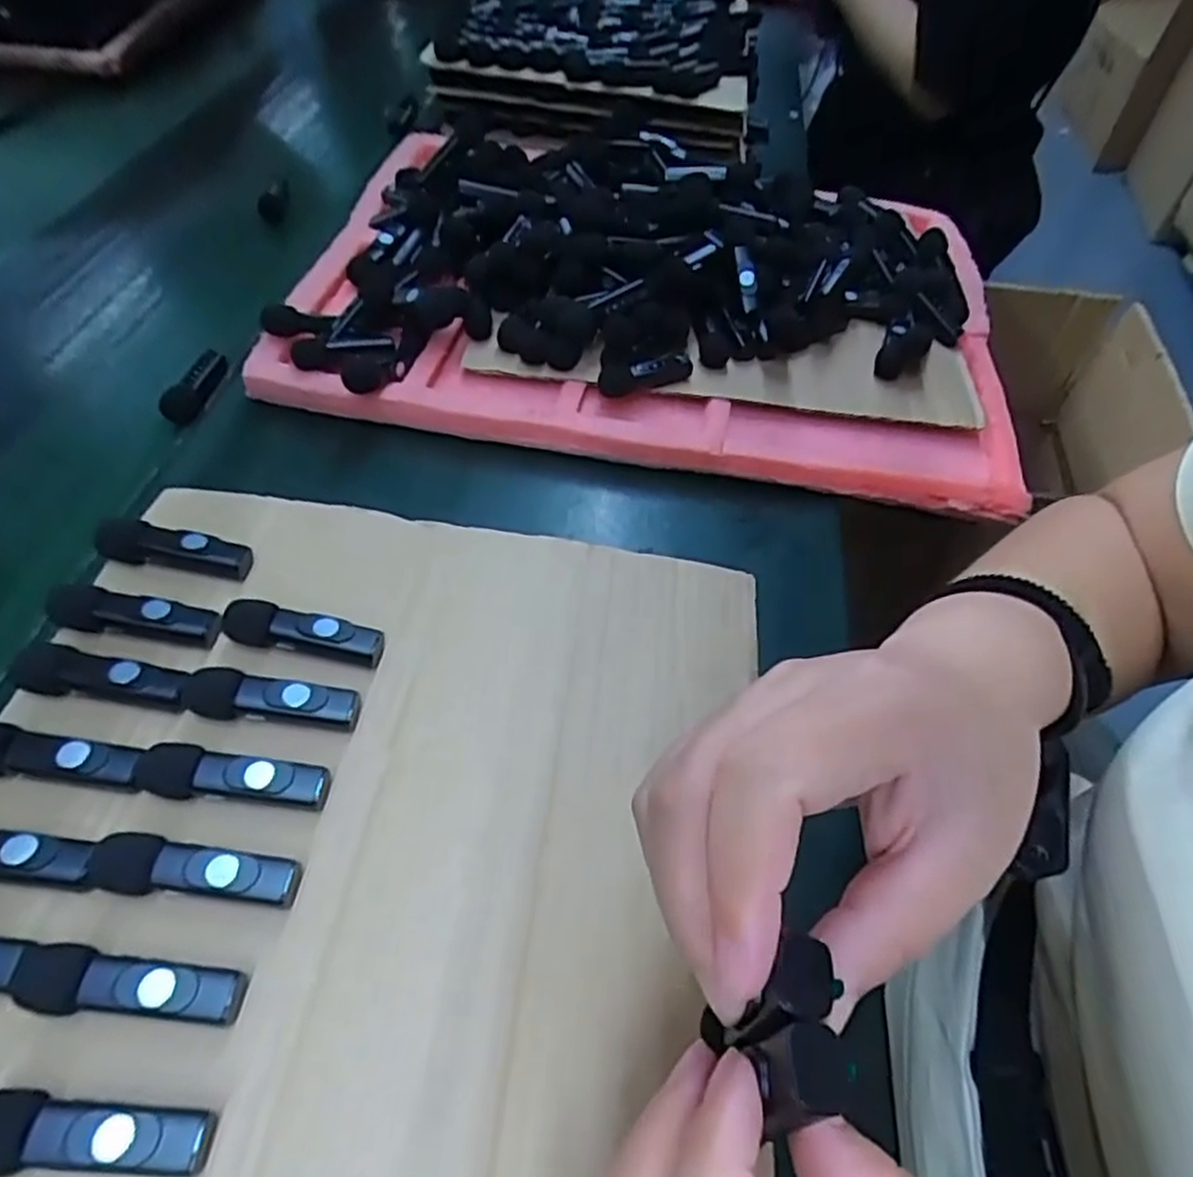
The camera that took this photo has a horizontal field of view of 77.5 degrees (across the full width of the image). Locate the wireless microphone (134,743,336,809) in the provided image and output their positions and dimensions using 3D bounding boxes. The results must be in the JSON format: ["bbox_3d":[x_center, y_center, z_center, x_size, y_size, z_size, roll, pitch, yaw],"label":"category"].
[{"bbox_3d":[-0.133,0.070,0.272,0.066,0.015,0.017,3,51,2],"label":"wireless microphone"}]

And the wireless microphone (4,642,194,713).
[{"bbox_3d":[-0.192,0.035,0.289,0.062,0.021,0.015,4,51,2],"label":"wireless microphone"}]

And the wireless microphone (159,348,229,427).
[{"bbox_3d":[-0.262,-0.135,0.488,0.021,0.023,0.060,4,51,2],"label":"wireless microphone"}]

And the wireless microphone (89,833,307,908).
[{"bbox_3d":[-0.136,0.097,0.251,0.065,0.015,0.018,6,51,4],"label":"wireless microphone"}]

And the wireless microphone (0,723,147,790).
[{"bbox_3d":[-0.198,0.061,0.269,0.065,0.015,0.017,4,51,2],"label":"wireless microphone"}]

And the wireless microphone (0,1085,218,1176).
[{"bbox_3d":[-0.142,0.152,0.206,0.066,0.014,0.018,2,51,1],"label":"wireless microphone"}]

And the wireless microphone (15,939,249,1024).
[{"bbox_3d":[-0.143,0.123,0.228,0.066,0.014,0.018,6,51,4],"label":"wireless microphone"}]

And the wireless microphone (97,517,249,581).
[{"bbox_3d":[-0.187,-0.018,0.331,0.063,0.013,0.016,12,51,-7],"label":"wireless microphone"}]

